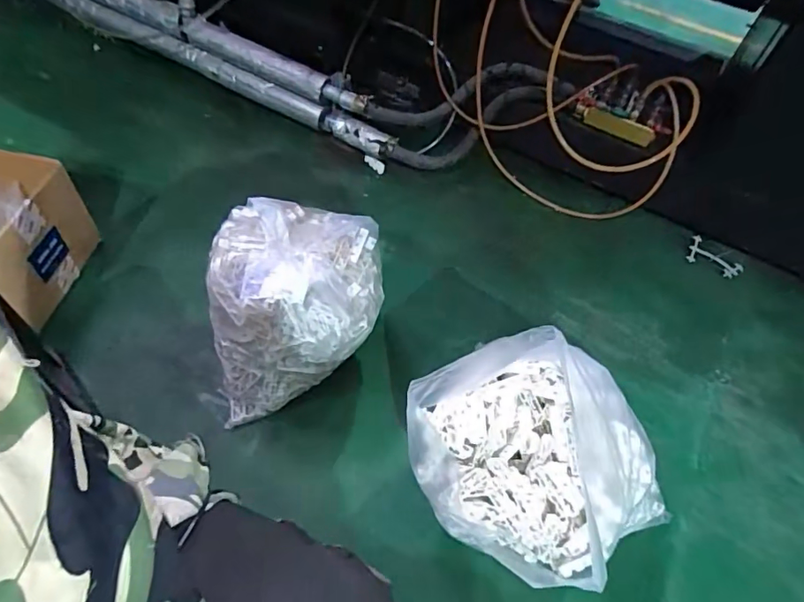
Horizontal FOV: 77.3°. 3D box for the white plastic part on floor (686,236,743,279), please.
[{"bbox_3d":[0.802,-0.107,1.286,0.134,0.020,0.078,29,56,15],"label":"white plastic part on floor"}]

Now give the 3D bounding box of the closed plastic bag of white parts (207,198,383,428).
[{"bbox_3d":[-0.195,-0.003,0.920,0.322,0.250,0.296,-15,60,-15],"label":"closed plastic bag of white parts"}]

